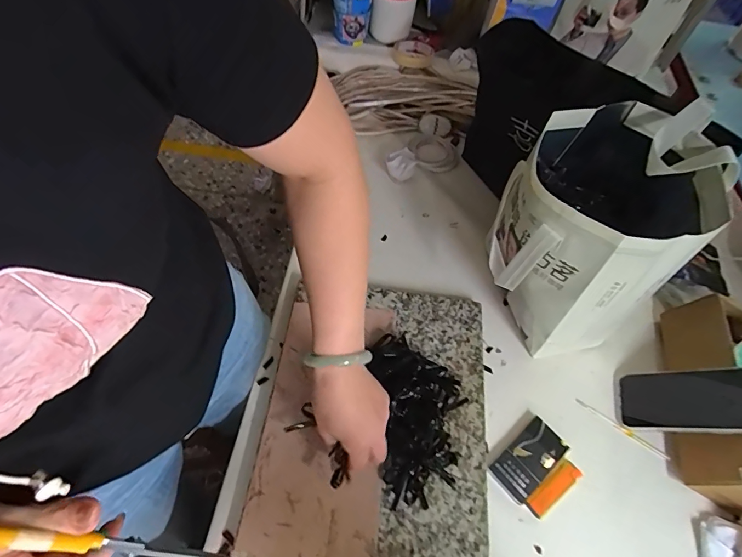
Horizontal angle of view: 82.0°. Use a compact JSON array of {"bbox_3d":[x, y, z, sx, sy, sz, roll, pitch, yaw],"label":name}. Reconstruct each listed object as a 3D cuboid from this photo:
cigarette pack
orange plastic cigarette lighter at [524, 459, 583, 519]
[{"bbox_3d":[0.200,0.229,0.541,0.101,0.013,0.054,-35,68,-22],"label":"cigarette pack"},{"bbox_3d":[0.224,0.257,0.526,0.080,0.007,0.026,-32,67,-21],"label":"orange plastic cigarette lighter"}]

